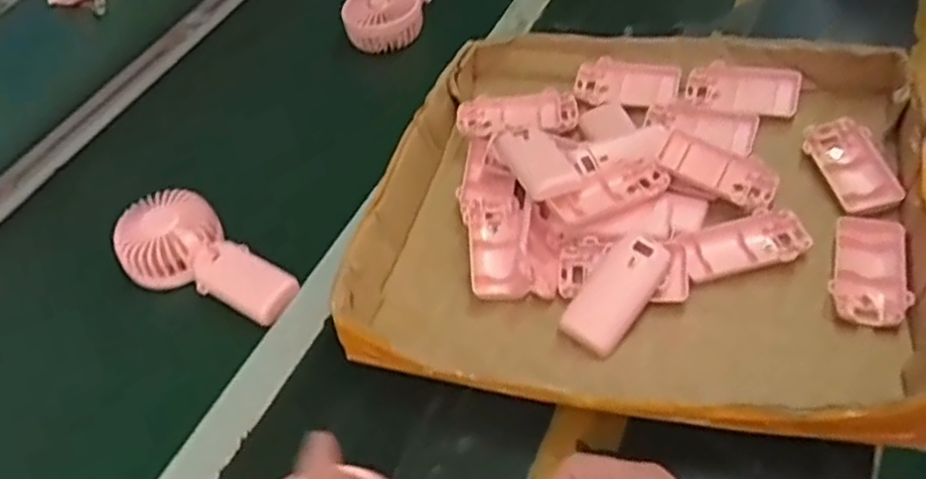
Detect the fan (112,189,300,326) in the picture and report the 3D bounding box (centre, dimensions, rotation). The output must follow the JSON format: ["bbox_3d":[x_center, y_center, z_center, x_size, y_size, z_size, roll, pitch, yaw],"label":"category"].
[{"bbox_3d":[-0.220,0.019,0.649,0.171,0.054,0.086,28,60,29],"label":"fan"}]

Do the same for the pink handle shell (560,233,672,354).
[{"bbox_3d":[0.113,0.037,0.564,0.045,0.012,0.096,30,77,29],"label":"pink handle shell"}]

